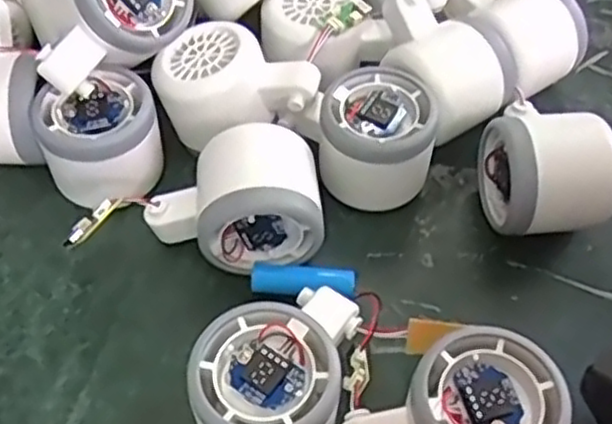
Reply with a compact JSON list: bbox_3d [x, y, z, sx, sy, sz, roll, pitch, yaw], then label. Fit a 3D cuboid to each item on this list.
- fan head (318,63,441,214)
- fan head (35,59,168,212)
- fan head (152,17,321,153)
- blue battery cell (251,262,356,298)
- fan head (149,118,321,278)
[{"bbox_3d":[0.037,-0.036,0.381,0.057,0.055,0.057,11,53,5],"label":"fan head"},{"bbox_3d":[-0.103,-0.035,0.375,0.058,0.056,0.053,2,53,-2],"label":"fan head"},{"bbox_3d":[-0.037,-0.063,0.384,0.079,0.045,0.056,25,55,15],"label":"fan head"},{"bbox_3d":[-0.002,0.034,0.351,0.049,0.014,0.016,7,53,2],"label":"blue battery cell"},{"bbox_3d":[-0.034,-0.005,0.353,0.080,0.058,0.053,0,53,-4],"label":"fan head"}]

